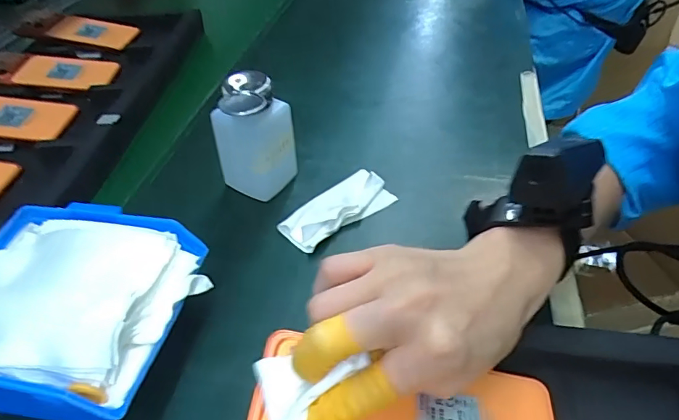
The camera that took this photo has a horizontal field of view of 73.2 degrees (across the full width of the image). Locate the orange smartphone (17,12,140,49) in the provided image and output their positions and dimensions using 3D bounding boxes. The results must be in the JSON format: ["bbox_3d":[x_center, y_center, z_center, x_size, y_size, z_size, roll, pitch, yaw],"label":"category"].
[{"bbox_3d":[-0.372,-0.260,0.656,0.142,0.016,0.067,3,44,-16],"label":"orange smartphone"}]

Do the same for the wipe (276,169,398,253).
[{"bbox_3d":[-0.001,-0.003,0.395,0.102,0.015,0.048,-36,52,-28],"label":"wipe"}]

